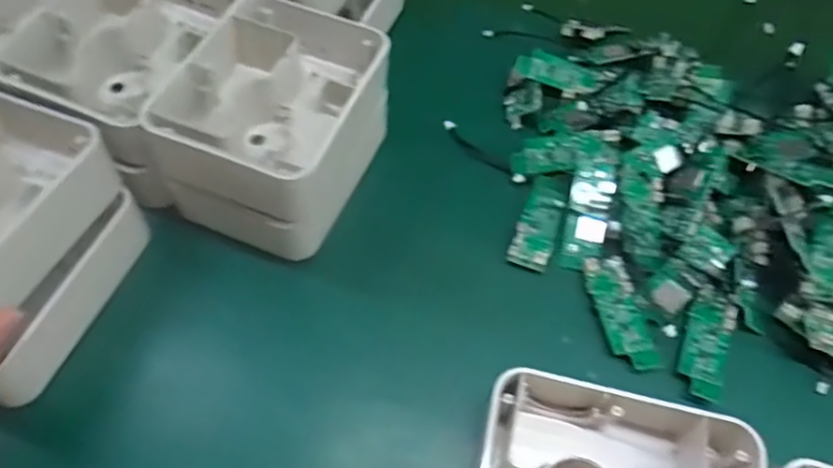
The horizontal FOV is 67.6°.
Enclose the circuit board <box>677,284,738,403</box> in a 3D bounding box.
[{"bbox_3d":[0.165,0.060,0.353,0.024,0.007,0.066,22,59,11],"label":"circuit board"}]

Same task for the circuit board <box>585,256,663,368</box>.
[{"bbox_3d":[0.119,0.045,0.360,0.025,0.009,0.069,-11,58,-9],"label":"circuit board"}]

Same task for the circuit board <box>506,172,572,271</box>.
[{"bbox_3d":[0.080,-0.010,0.397,0.025,0.008,0.071,20,59,11],"label":"circuit board"}]

